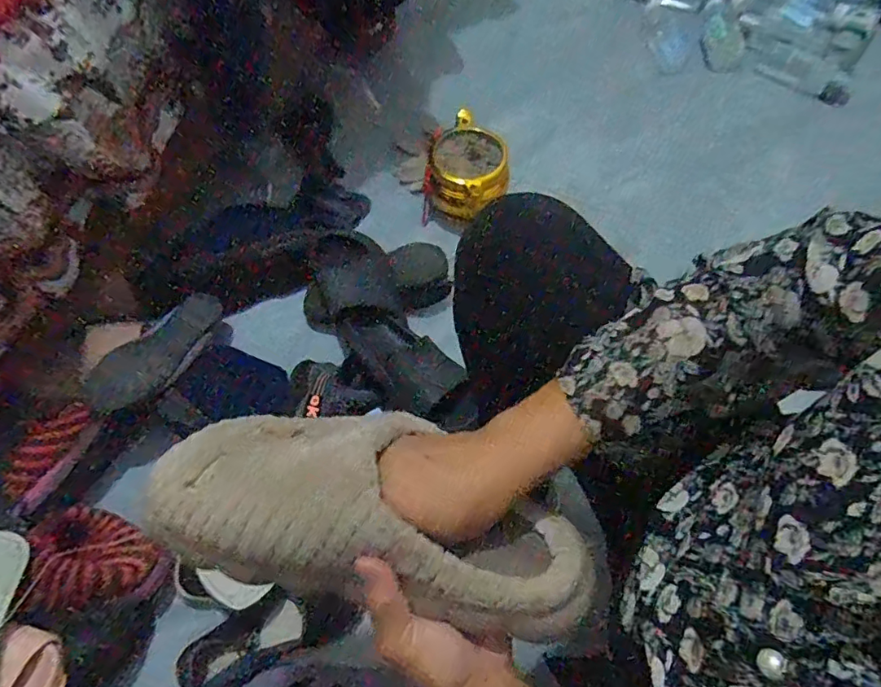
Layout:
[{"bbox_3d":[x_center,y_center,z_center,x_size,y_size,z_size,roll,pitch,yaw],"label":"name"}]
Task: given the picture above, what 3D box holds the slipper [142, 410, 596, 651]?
[{"bbox_3d":[-0.036,0.097,0.310,0.260,0.067,0.107,17,66,0],"label":"slipper"}]

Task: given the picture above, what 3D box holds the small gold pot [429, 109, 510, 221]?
[{"bbox_3d":[0.045,-0.291,0.897,0.134,0.096,0.161,-1,65,0],"label":"small gold pot"}]

